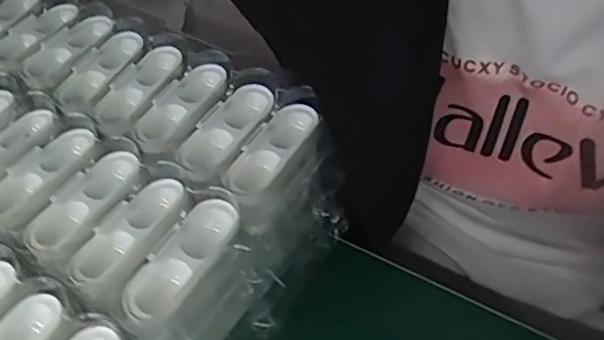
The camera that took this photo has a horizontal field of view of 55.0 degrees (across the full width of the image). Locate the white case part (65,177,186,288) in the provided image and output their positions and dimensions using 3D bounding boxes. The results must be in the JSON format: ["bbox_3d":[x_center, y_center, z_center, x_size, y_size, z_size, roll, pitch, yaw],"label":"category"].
[{"bbox_3d":[-0.082,0.028,0.275,0.025,0.009,0.065,30,60,22],"label":"white case part"}]

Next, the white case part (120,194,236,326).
[{"bbox_3d":[-0.053,0.039,0.259,0.022,0.009,0.064,25,58,19],"label":"white case part"}]

